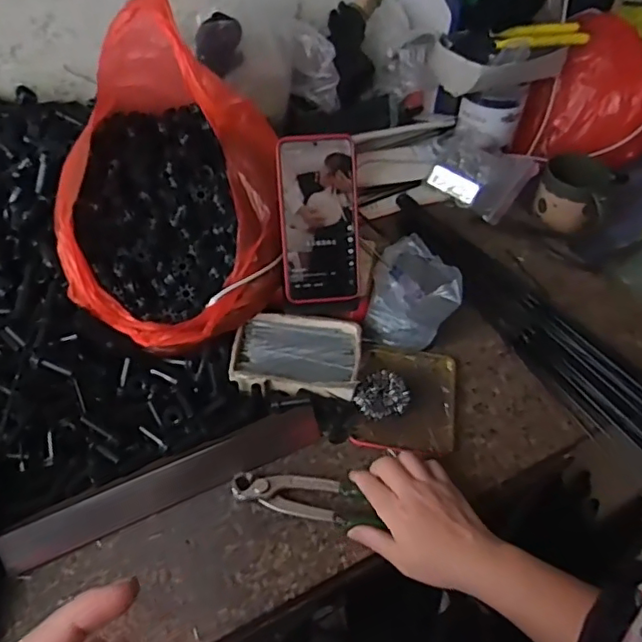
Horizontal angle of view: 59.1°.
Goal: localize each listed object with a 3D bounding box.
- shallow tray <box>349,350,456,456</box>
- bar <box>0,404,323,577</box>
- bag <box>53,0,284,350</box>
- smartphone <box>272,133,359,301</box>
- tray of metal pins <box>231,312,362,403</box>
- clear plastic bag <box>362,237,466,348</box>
[{"bbox_3d":[0.087,0.081,0.579,0.097,0.015,0.118,7,51,3],"label":"shallow tray"},{"bbox_3d":[-0.132,0.145,0.506,0.281,0.011,0.038,-22,86,-19],"label":"bar"},{"bbox_3d":[-0.146,-0.124,0.555,0.205,0.225,0.268,-3,51,-5],"label":"bag"},{"bbox_3d":[-0.002,-0.101,0.570,0.079,0.162,0.011,-5,14,-6],"label":"smartphone"},{"bbox_3d":[-0.024,0.036,0.583,0.126,0.025,0.092,5,51,2],"label":"tray of metal pins"},{"bbox_3d":[0.105,-0.032,0.630,0.093,0.052,0.119,12,51,7],"label":"clear plastic bag"}]

